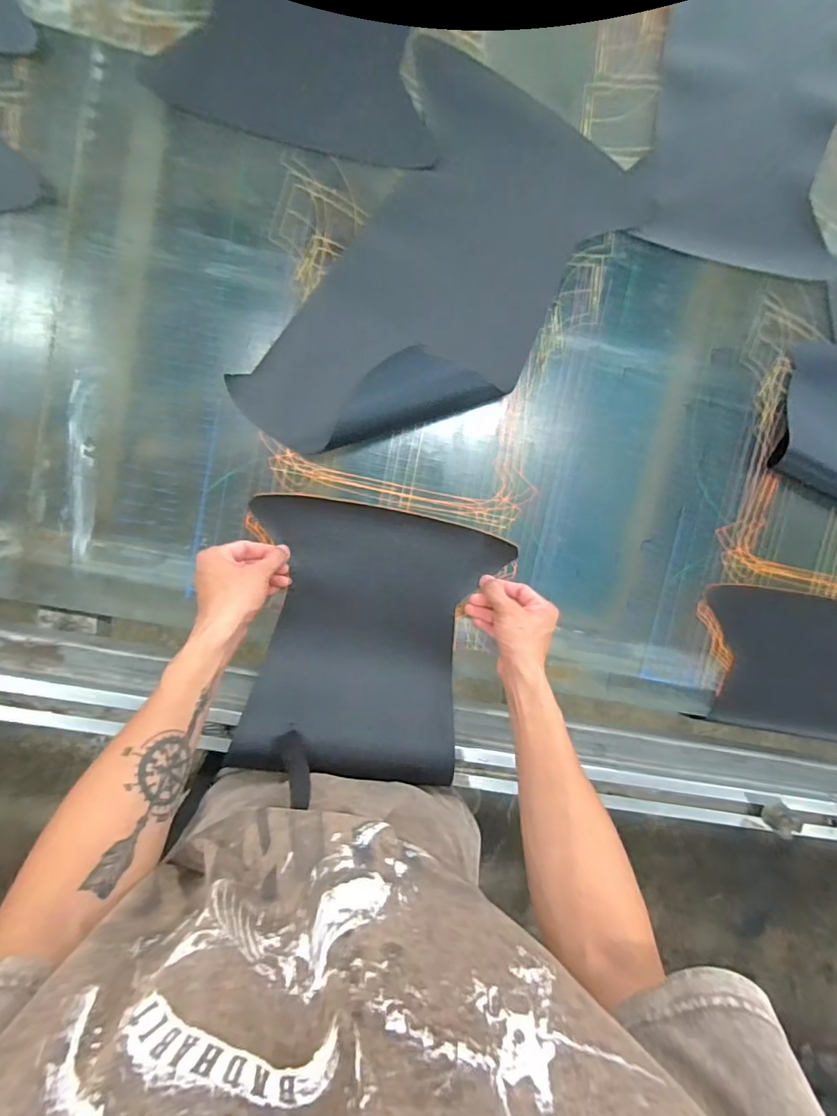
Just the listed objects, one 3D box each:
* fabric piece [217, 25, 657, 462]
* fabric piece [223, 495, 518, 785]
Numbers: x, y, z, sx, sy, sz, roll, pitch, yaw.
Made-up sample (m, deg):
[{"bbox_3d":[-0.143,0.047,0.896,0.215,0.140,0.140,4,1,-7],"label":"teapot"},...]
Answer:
[{"bbox_3d":[0.029,-0.296,0.557,0.289,0.046,0.464,31,93,-9],"label":"fabric piece"},{"bbox_3d":[-0.059,0.097,0.586,0.282,0.072,0.306,7,96,-7],"label":"fabric piece"}]

